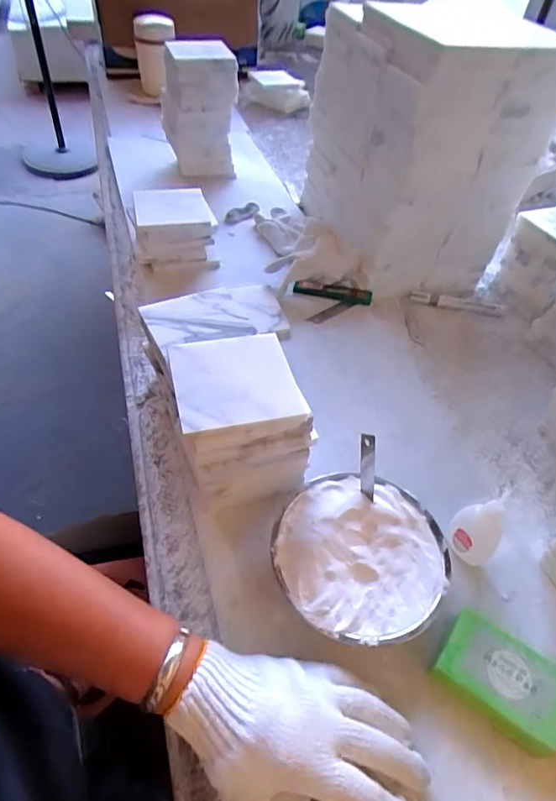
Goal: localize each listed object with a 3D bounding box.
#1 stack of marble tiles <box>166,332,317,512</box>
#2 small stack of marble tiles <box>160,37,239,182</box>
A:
[{"bbox_3d":[-0.043,0.017,0.453,0.114,0.111,0.110,-12,53,-15],"label":"stack of marble tiles"},{"bbox_3d":[-0.141,-0.511,0.878,0.125,0.196,0.111,-6,52,-11],"label":"small stack of marble tiles"}]

